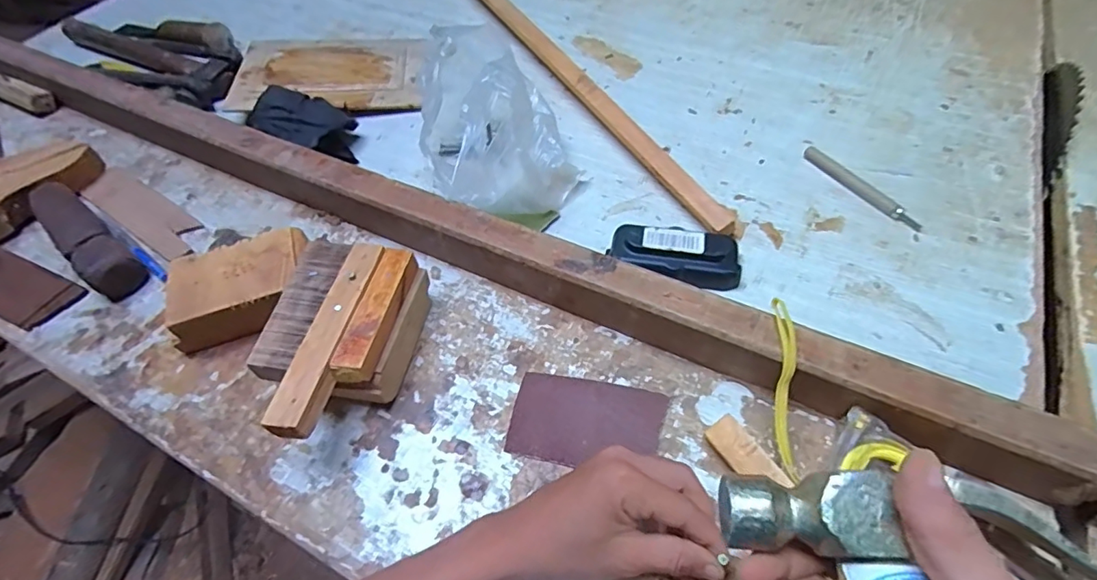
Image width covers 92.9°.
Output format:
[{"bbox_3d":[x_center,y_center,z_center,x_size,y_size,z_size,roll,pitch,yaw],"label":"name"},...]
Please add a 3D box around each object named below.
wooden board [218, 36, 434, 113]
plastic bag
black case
[{"bbox_3d":[-0.259,-0.271,0.632,0.222,0.022,0.174,-2,51,-4],"label":"wooden board"},{"bbox_3d":[-0.047,-0.152,0.482,0.137,0.115,0.148,-23,56,-16],"label":"plastic bag"},{"bbox_3d":[0.108,-0.030,0.441,0.108,0.031,0.047,11,55,11],"label":"black case"}]

